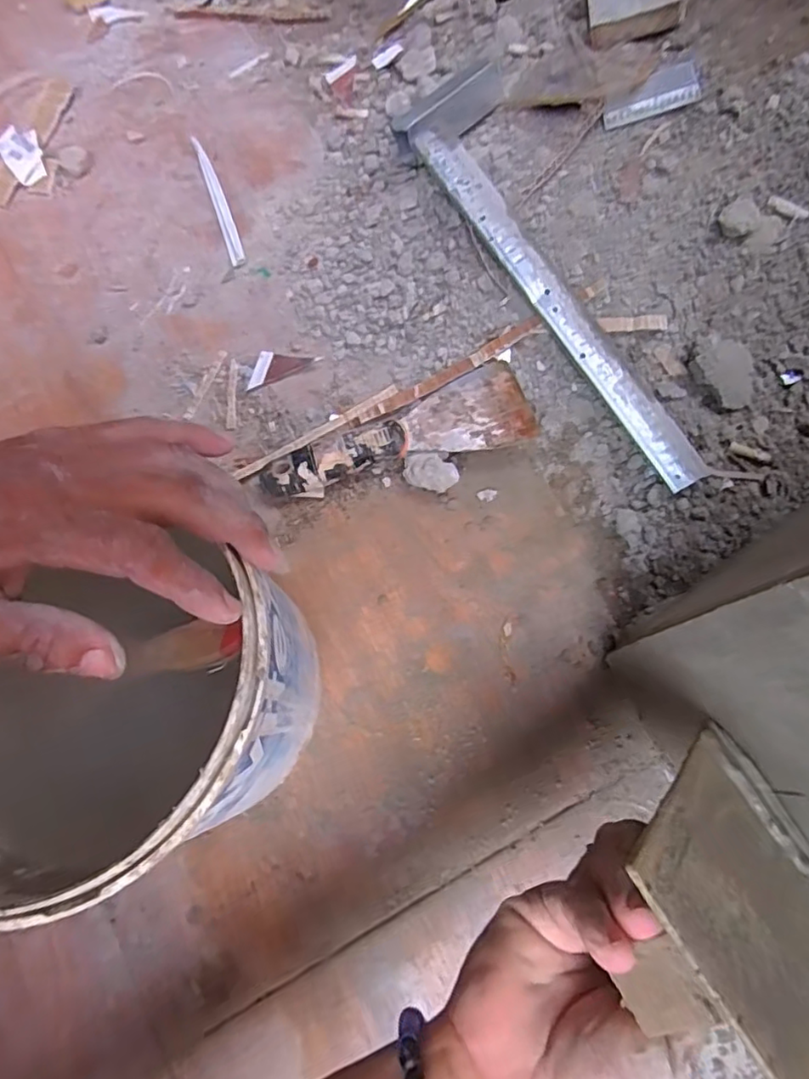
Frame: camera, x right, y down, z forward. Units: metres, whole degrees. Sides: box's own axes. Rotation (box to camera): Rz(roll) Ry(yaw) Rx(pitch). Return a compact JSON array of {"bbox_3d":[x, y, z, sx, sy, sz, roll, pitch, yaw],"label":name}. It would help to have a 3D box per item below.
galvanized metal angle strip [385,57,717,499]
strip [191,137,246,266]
[{"bbox_3d":[0.117,-0.209,0.451,0.092,0.040,0.371,-29,77,-7],"label":"galvanized metal angle strip"},{"bbox_3d":[-0.164,-0.300,0.528,0.014,0.013,0.133,-19,76,-5],"label":"strip"}]

